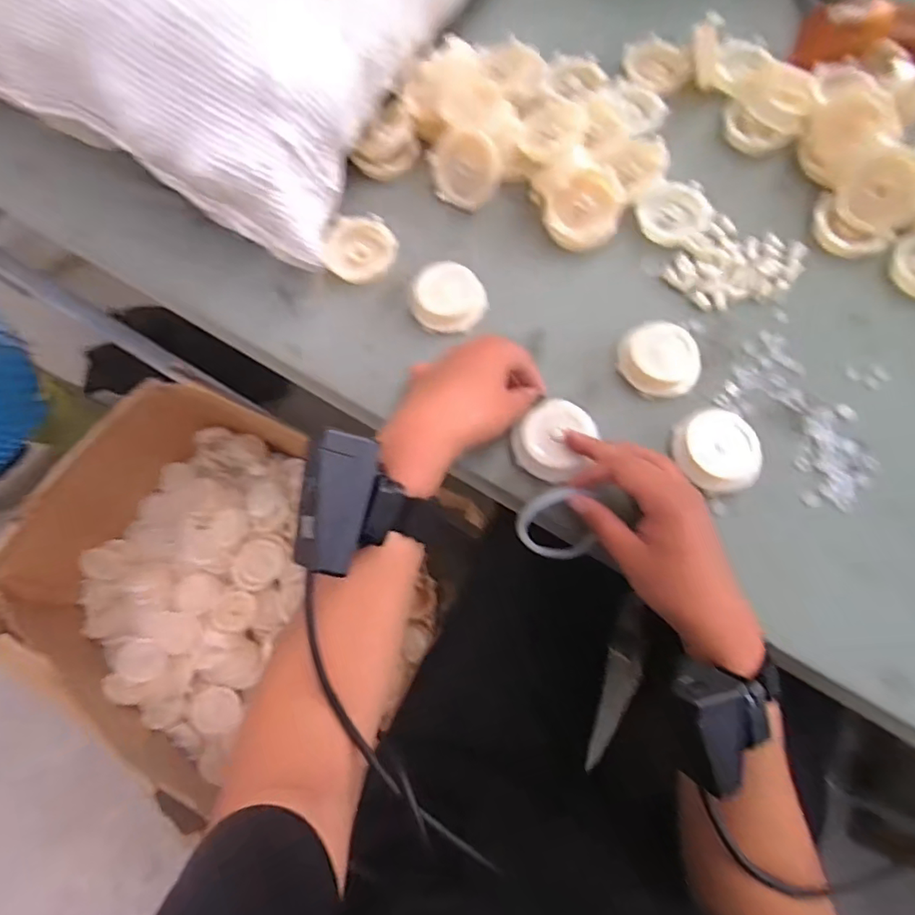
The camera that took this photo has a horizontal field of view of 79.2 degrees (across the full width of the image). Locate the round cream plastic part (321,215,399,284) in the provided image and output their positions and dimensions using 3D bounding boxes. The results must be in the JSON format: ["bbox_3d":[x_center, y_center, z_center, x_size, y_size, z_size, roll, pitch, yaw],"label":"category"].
[{"bbox_3d":[-0.080,-0.169,0.449,0.056,0.019,0.050,31,74,10],"label":"round cream plastic part"}]

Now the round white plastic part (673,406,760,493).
[{"bbox_3d":[0.179,-0.005,0.379,0.049,0.015,0.056,-23,73,-8],"label":"round white plastic part"}]

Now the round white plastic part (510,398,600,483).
[{"bbox_3d":[0.070,-0.013,0.388,0.057,0.016,0.051,-40,76,-12],"label":"round white plastic part"}]

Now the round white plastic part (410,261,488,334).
[{"bbox_3d":[-0.006,-0.123,0.425,0.051,0.023,0.053,0,71,0],"label":"round white plastic part"}]

